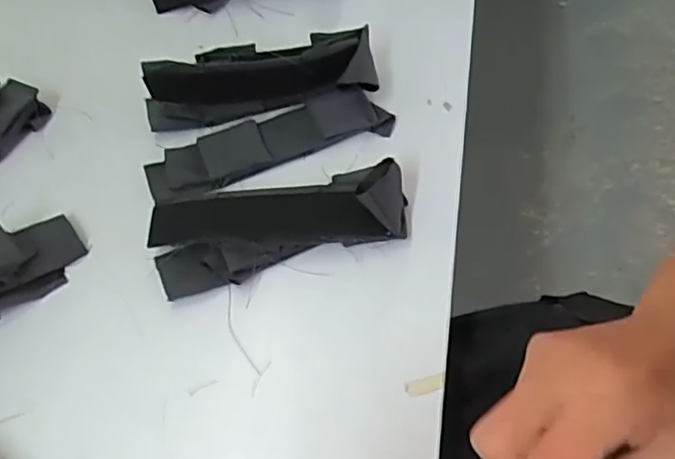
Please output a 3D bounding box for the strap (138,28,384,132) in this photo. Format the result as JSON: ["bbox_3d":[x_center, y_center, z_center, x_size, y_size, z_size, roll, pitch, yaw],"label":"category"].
[{"bbox_3d":[-0.067,-0.126,0.511,0.198,0.051,0.045,-7,60,-1],"label":"strap"}]

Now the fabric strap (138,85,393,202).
[{"bbox_3d":[-0.059,-0.075,0.510,0.204,0.014,0.056,-20,61,-8],"label":"fabric strap"}]

